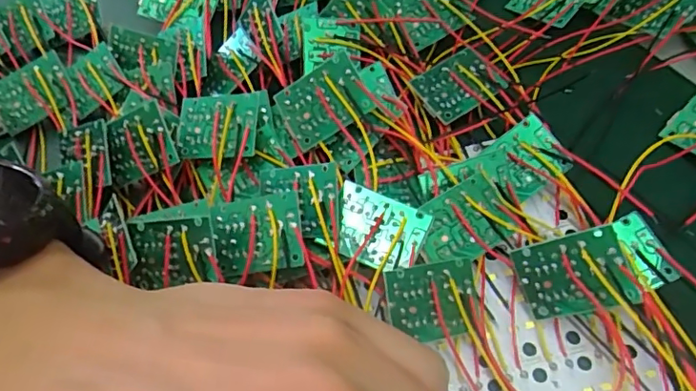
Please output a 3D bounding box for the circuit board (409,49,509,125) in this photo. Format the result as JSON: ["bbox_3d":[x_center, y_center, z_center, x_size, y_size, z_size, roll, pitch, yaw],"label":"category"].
[{"bbox_3d":[0.047,-0.047,0.232,0.035,0.008,0.025,-32,64,-15],"label":"circuit board"}]

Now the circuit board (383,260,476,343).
[{"bbox_3d":[0.029,0.036,0.180,0.034,0.004,0.024,-3,82,-24],"label":"circuit board"}]

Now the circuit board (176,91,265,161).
[{"bbox_3d":[-0.052,-0.027,0.213,0.035,0.004,0.026,-1,79,18],"label":"circuit board"}]

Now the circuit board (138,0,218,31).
[{"bbox_3d":[-0.084,-0.095,0.265,0.034,0.006,0.026,14,74,1],"label":"circuit board"}]

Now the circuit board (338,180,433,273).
[{"bbox_3d":[0.010,0.012,0.187,0.033,0.004,0.025,24,75,14],"label":"circuit board"}]

